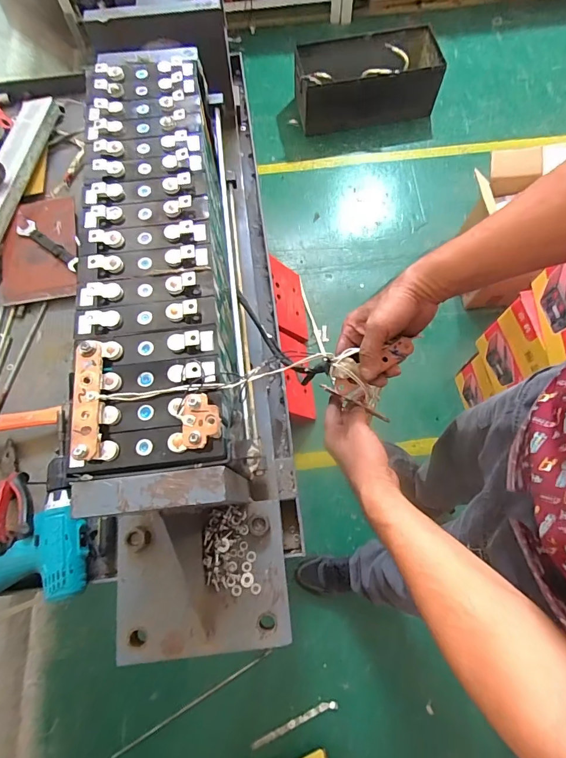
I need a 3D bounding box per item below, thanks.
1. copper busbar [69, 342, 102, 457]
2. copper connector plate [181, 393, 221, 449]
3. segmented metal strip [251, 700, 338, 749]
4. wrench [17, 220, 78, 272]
[{"bbox_3d":[-0.169,0.016,0.343,0.022,0.009,0.103,-7,71,0],"label":"copper busbar"},{"bbox_3d":[-0.069,0.034,0.332,0.031,0.010,0.044,-5,71,0],"label":"copper connector plate"},{"bbox_3d":[0.032,0.928,1.076,0.245,0.018,0.023,-21,72,-5],"label":"segmented metal strip"},{"bbox_3d":[-0.433,-0.246,0.738,0.143,0.015,0.032,37,76,13],"label":"wrench"}]

